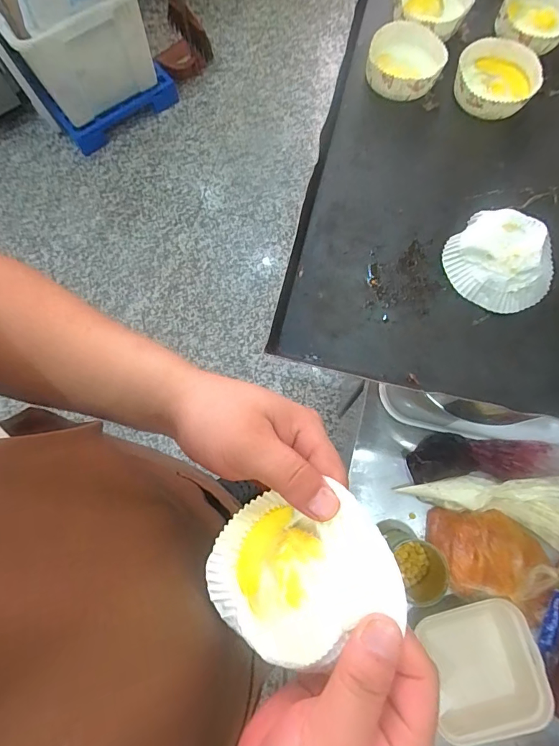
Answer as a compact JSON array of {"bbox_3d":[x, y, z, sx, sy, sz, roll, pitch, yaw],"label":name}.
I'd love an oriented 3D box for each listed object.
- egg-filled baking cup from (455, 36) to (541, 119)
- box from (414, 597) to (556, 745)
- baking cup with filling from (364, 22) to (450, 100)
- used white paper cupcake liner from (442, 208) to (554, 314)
[{"bbox_3d":[0.263,-0.357,0.496,0.093,0.032,0.099,15,75,5],"label":"egg-filled baking cup"},{"bbox_3d":[0.263,0.388,0.541,0.147,0.041,0.154,-10,75,-2],"label":"box"},{"bbox_3d":[0.155,-0.382,0.504,0.089,0.026,0.096,0,75,1],"label":"baking cup with filling"},{"bbox_3d":[0.235,-0.121,0.430,0.106,0.034,0.107,0,75,1],"label":"used white paper cupcake liner"}]

